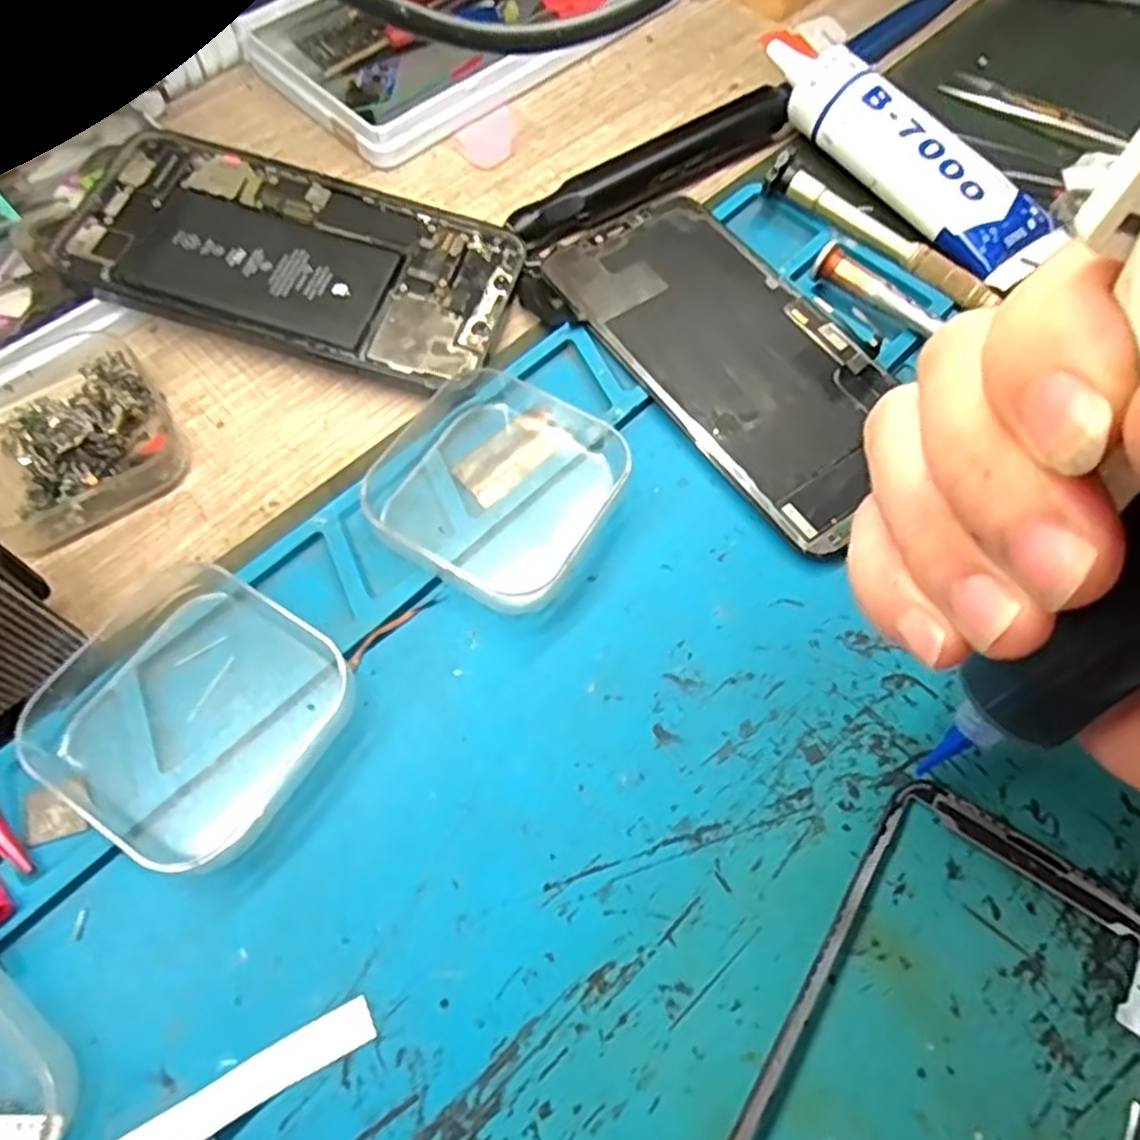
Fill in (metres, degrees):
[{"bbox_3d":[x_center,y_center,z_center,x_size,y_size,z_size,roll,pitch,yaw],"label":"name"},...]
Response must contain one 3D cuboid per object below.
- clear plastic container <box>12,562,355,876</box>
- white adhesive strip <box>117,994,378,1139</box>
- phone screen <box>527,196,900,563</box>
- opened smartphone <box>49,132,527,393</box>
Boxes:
[{"bbox_3d":[-0.095,0.033,0.189,0.066,0.020,0.064,30,68,13],"label":"clear plastic container"},{"bbox_3d":[-0.067,0.108,0.159,0.051,0.007,0.009,-21,66,-25],"label":"white adhesive strip"},{"bbox_3d":[0.054,-0.072,0.248,0.067,0.005,0.137,-32,69,-15],"label":"phone screen"},{"bbox_3d":[-0.093,-0.106,0.256,0.143,0.005,0.071,16,67,0],"label":"opened smartphone"}]

